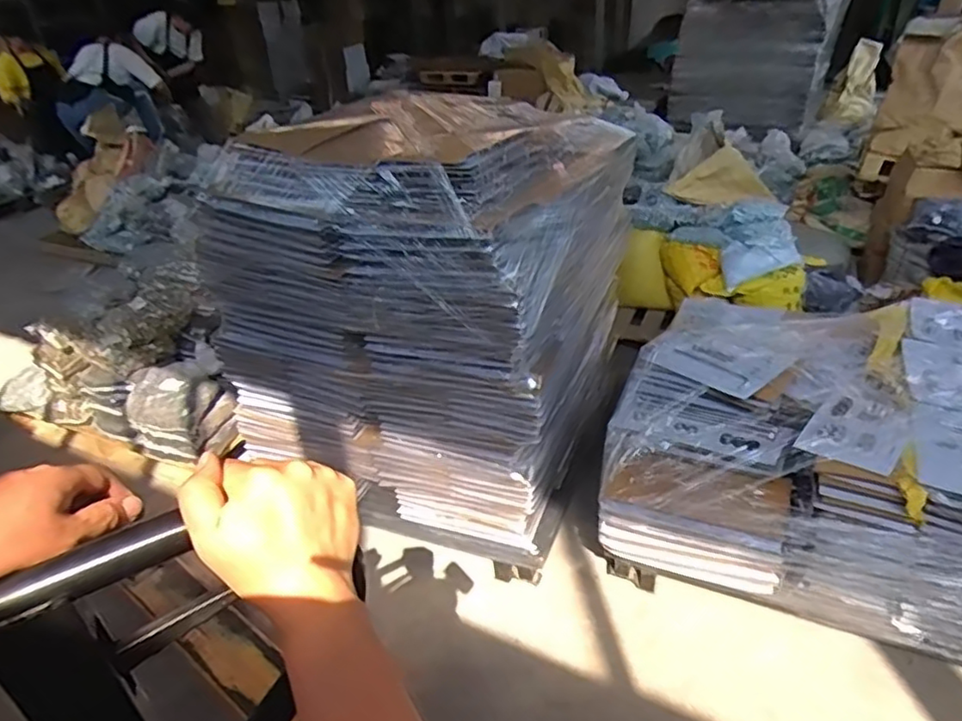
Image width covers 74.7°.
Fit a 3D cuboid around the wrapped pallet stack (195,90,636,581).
[{"bbox_3d":[-0.158,-0.166,1.961,0.969,1.092,0.831,10,35,22],"label":"wrapped pallet stack"}]

